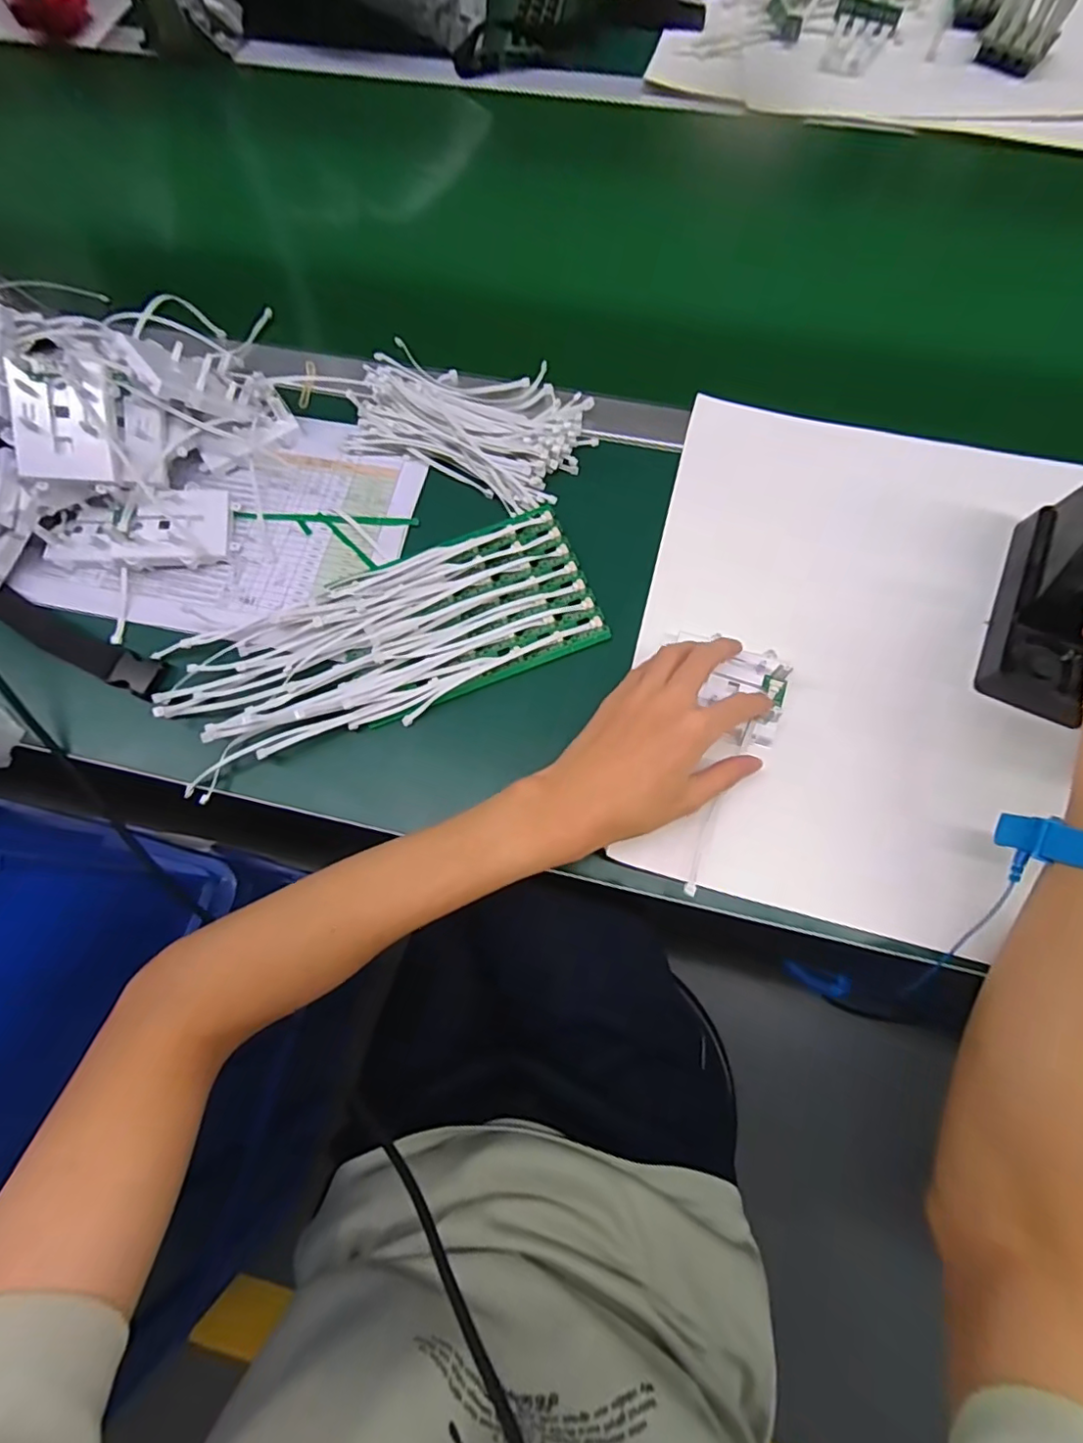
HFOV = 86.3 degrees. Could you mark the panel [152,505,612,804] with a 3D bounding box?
[{"bbox_3d":[-0.115,-0.059,0.424,0.306,0.021,0.125,-23,74,-5],"label":"panel"}]

